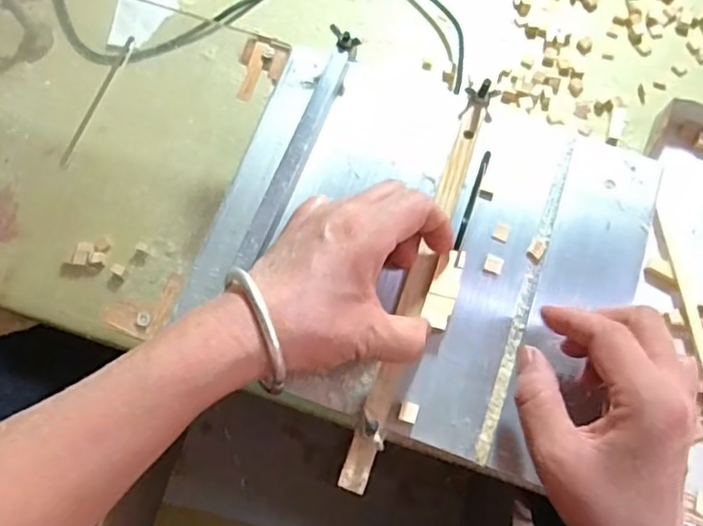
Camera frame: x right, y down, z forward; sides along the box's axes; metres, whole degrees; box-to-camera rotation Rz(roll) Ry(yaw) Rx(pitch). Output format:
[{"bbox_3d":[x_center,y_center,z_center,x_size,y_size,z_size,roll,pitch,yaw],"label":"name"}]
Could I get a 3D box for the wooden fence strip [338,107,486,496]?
[{"bbox_3d":[0.042,0.012,0.375,0.016,0.010,0.252,19,73,5],"label":"wooden fence strip"}]

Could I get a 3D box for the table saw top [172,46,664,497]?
[{"bbox_3d":[0.045,-0.010,0.383,0.257,0.022,0.223,19,74,5],"label":"table saw top"}]

